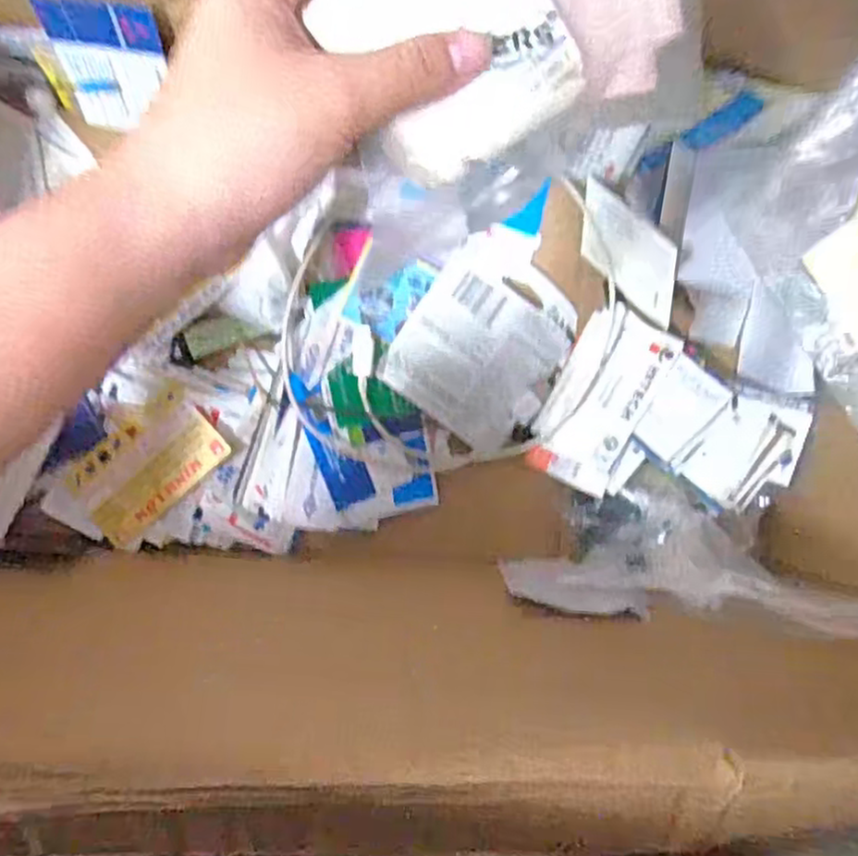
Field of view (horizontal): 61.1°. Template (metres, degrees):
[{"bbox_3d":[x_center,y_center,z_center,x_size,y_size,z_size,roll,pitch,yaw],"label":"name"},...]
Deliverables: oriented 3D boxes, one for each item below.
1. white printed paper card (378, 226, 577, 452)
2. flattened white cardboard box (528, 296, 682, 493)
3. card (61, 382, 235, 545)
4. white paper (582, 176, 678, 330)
[{"bbox_3d":[0.038,-0.054,0.433,0.092,0.009,0.120,34,89,-6],"label":"white printed paper card"},{"bbox_3d":[0.106,-0.015,0.438,0.061,0.016,0.107,26,90,16],"label":"flattened white cardboard box"},{"bbox_3d":[-0.161,0.022,0.413,0.089,0.005,0.055,-44,87,6],"label":"card"},{"bbox_3d":[0.108,-0.097,0.400,0.004,0.088,0.047,-15,136,-14],"label":"white paper"}]

